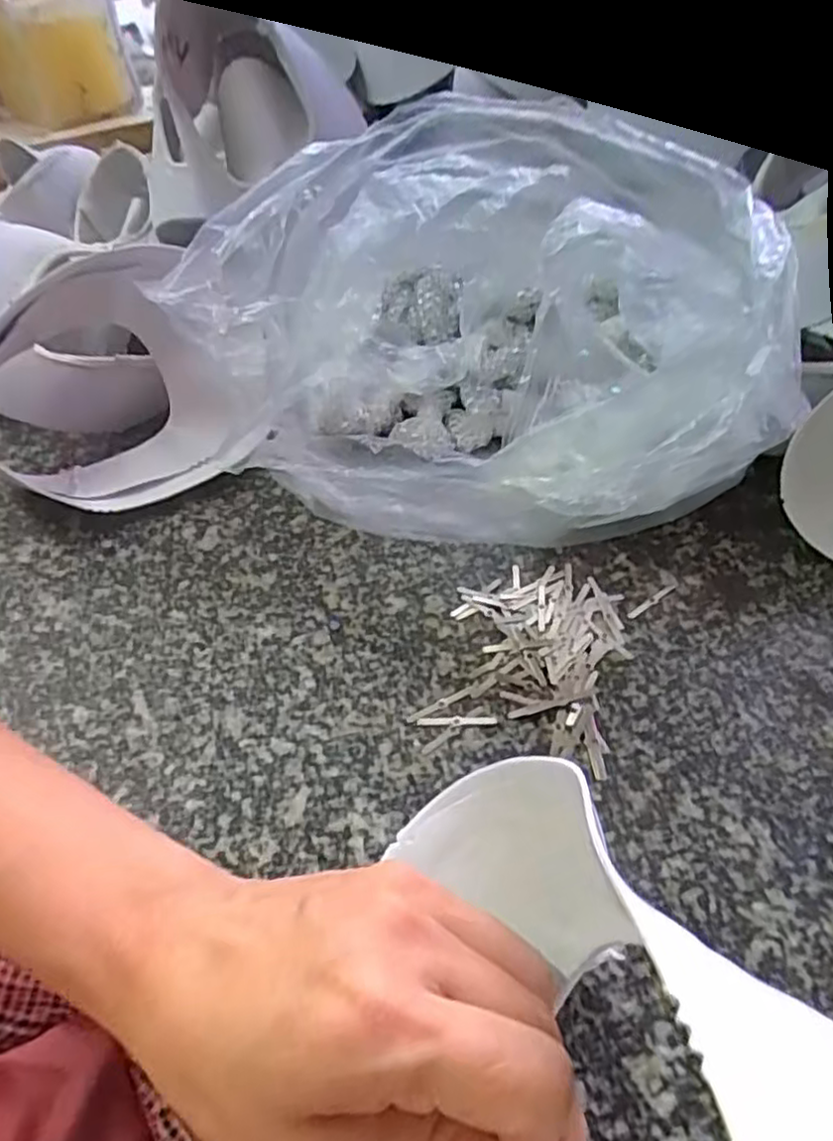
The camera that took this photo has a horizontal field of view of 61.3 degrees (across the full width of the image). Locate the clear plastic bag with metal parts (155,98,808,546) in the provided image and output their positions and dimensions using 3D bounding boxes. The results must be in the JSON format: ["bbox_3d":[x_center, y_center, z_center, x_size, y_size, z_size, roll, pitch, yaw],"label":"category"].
[{"bbox_3d":[0.042,-0.109,0.324,0.232,0.134,0.169,16,50,16],"label":"clear plastic bag with metal parts"}]

